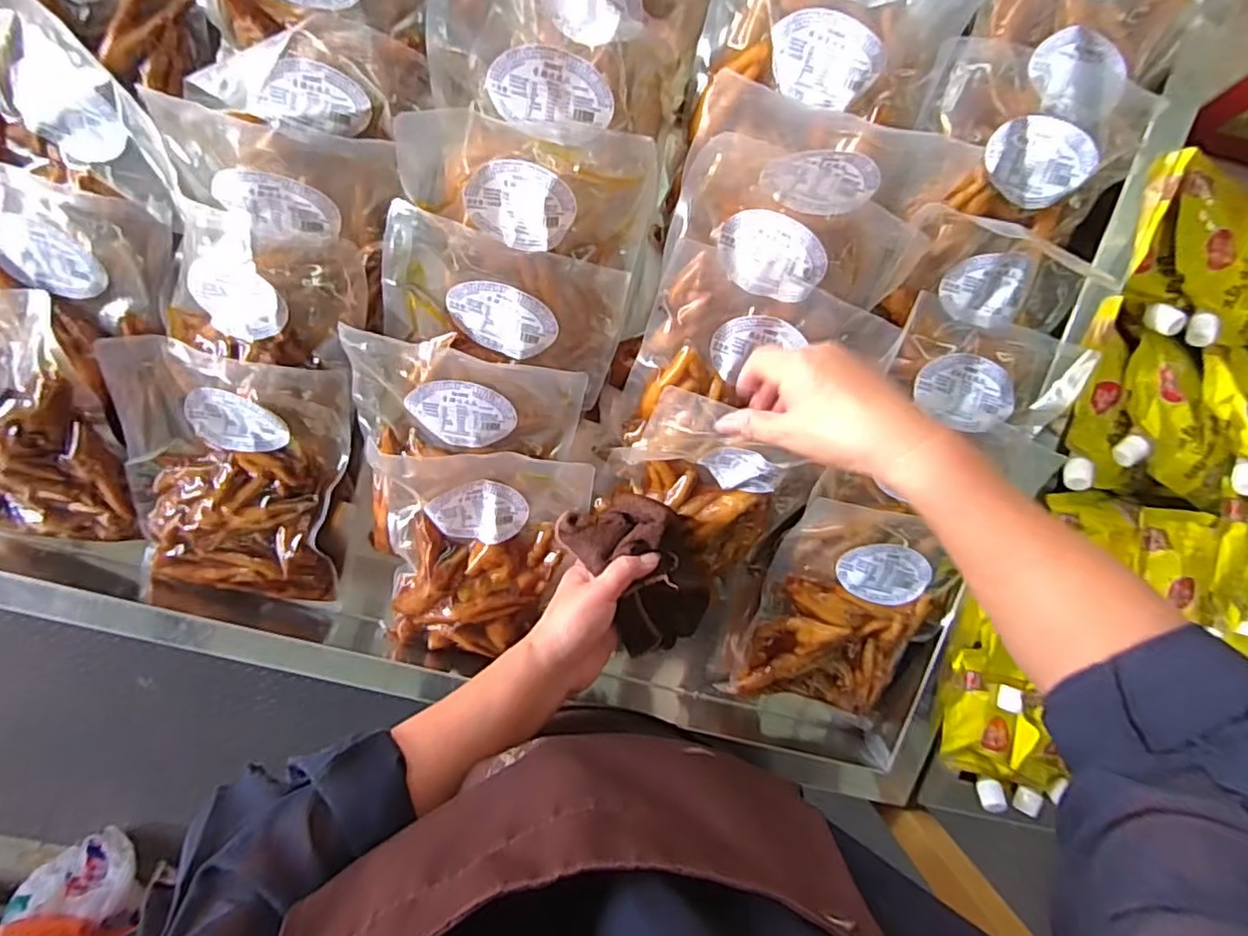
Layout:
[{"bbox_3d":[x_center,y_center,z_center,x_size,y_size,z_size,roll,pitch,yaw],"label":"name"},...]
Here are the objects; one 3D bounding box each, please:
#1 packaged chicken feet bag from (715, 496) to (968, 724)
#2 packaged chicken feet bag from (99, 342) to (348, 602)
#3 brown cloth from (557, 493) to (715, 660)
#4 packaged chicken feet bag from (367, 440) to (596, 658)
[{"bbox_3d":[0.197,0.125,0.572,0.162,0.033,0.212,13,113,-6],"label":"packaged chicken feet bag"},{"bbox_3d":[-0.311,0.009,0.537,0.165,0.055,0.214,10,113,-6],"label":"packaged chicken feet bag"},{"bbox_3d":[0.019,0.086,0.524,0.091,0.045,0.144,-32,98,0],"label":"brown cloth"},{"bbox_3d":[-0.120,0.064,0.536,0.173,0.051,0.171,4,116,-5],"label":"packaged chicken feet bag"}]

